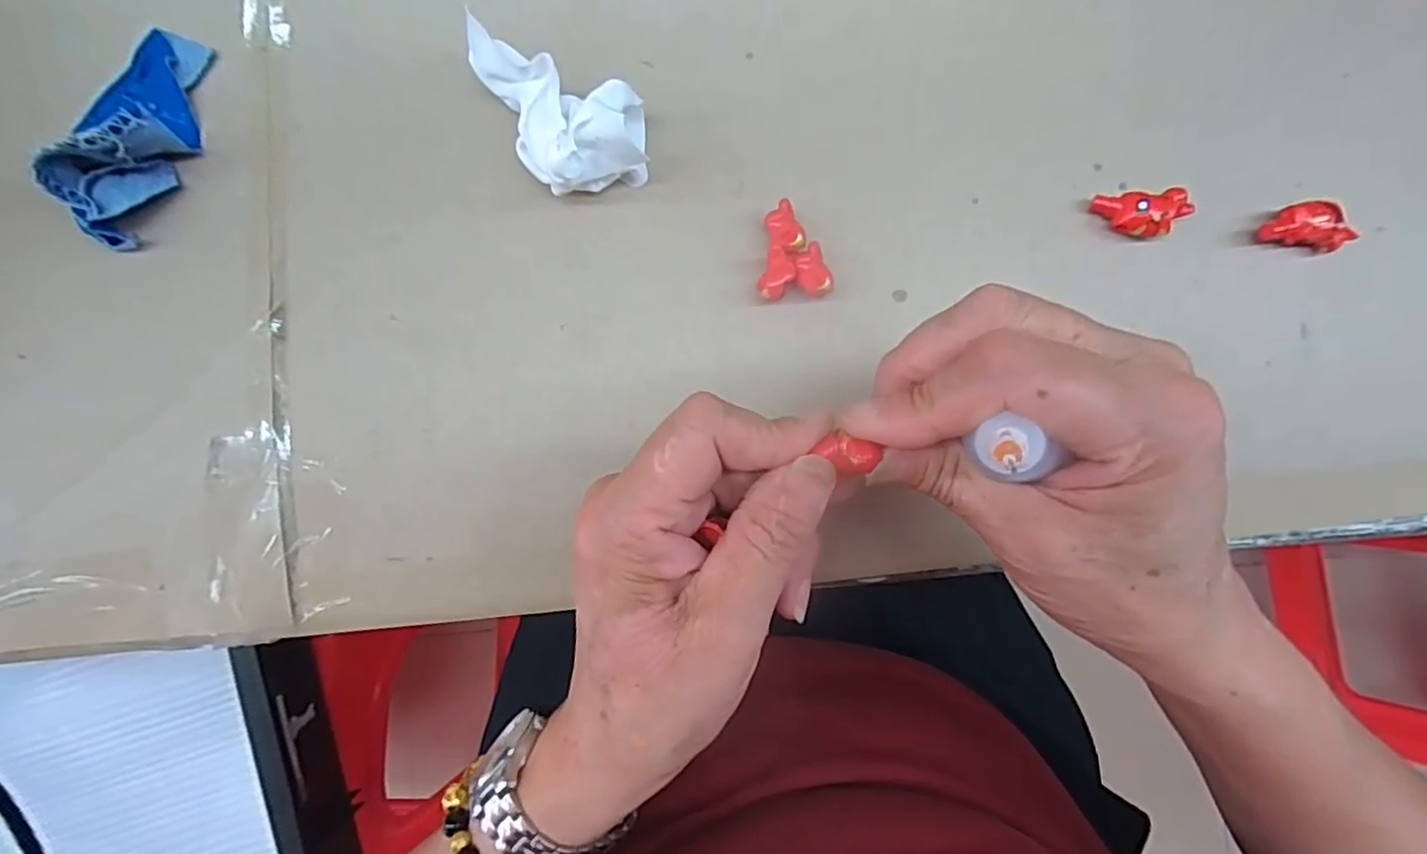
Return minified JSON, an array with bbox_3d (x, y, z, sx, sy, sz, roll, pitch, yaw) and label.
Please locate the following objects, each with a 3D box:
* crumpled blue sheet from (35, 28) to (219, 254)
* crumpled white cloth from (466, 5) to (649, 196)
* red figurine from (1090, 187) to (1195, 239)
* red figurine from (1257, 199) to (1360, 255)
[{"bbox_3d":[-0.234,-0.121,0.250,0.037,0.030,0.094,4,85,-1],"label":"crumpled blue sheet"},{"bbox_3d":[-0.060,-0.131,0.251,0.049,0.032,0.076,-32,87,-4],"label":"crumpled white cloth"},{"bbox_3d":[0.179,-0.088,0.264,0.036,0.014,0.019,-1,85,-1],"label":"red figurine"},{"bbox_3d":[0.247,-0.084,0.264,0.033,0.014,0.018,7,85,-1],"label":"red figurine"}]

